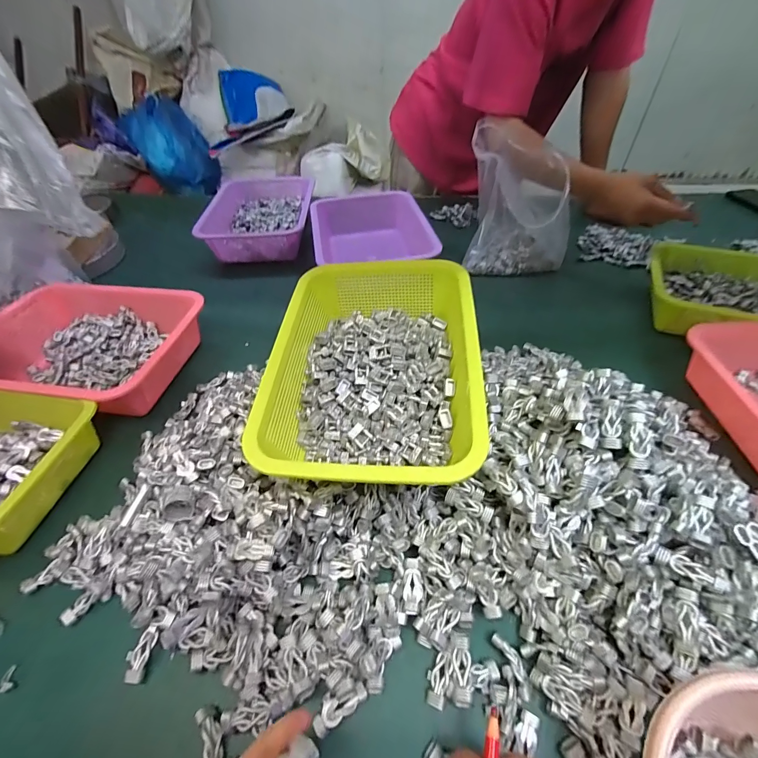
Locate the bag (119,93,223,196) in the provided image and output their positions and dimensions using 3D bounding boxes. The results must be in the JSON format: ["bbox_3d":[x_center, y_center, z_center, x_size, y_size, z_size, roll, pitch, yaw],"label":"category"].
[{"bbox_3d":[-0.862,-0.961,1.481,0.289,0.281,0.305,-26,52,-19],"label":"bag"}]

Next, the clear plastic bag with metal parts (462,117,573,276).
[{"bbox_3d":[0.260,-0.313,0.658,0.193,0.205,0.125,12,50,14],"label":"clear plastic bag with metal parts"}]

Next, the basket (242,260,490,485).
[{"bbox_3d":[-0.006,-0.012,0.357,0.194,0.070,0.247,2,48,5],"label":"basket"}]

